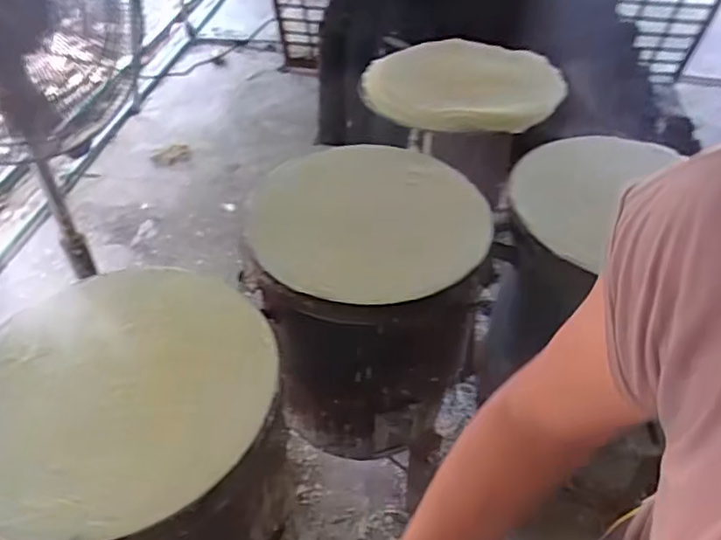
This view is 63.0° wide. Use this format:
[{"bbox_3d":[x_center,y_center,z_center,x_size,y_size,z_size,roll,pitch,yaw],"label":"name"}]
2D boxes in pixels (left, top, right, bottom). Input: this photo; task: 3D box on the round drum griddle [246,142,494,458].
[{"bbox_3d":[0.027,0.076,1.076,0.361,0.511,0.353,0,45,0],"label":"round drum griddle"}]

